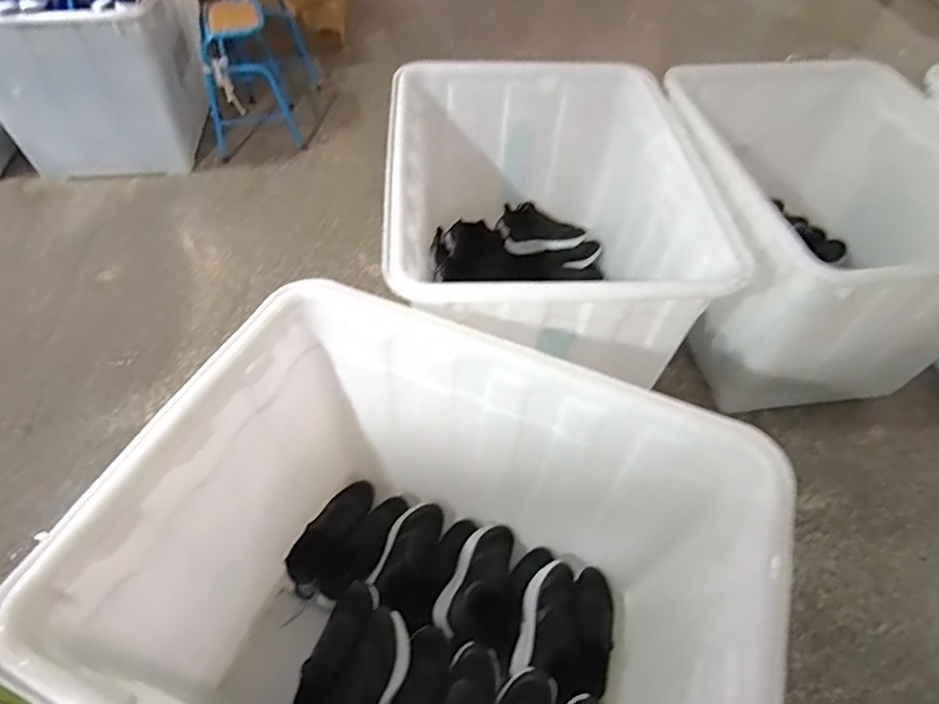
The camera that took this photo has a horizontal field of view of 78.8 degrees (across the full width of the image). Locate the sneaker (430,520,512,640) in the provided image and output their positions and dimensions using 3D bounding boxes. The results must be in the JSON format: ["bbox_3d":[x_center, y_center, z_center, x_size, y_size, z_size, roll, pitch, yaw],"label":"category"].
[{"bbox_3d":[0.026,0.512,1.315,0.126,0.089,0.296,21,45,13],"label":"sneaker"}]

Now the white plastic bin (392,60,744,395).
[{"bbox_3d":[0.205,-0.375,1.639,0.784,0.564,0.976,-2,55,-3],"label":"white plastic bin"}]

